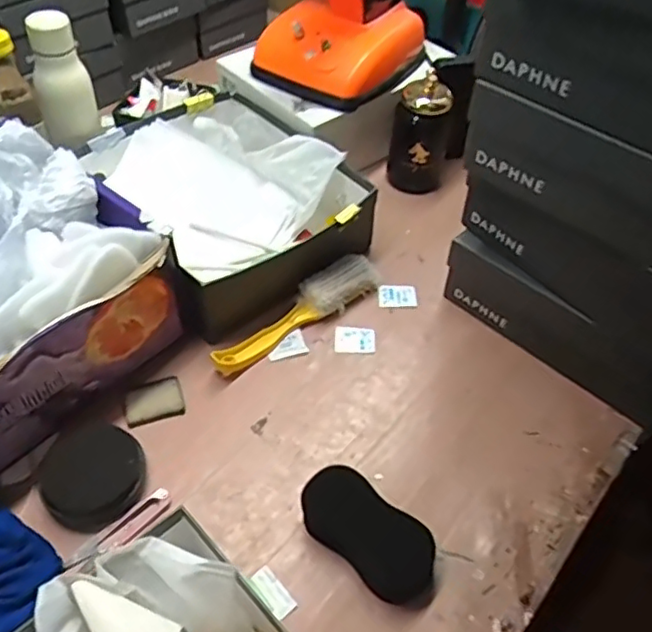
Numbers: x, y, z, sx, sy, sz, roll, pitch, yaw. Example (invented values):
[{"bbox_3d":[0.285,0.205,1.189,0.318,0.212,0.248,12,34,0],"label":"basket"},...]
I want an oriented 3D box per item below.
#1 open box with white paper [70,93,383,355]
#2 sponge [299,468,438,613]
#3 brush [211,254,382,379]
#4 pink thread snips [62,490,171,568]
[{"bbox_3d":[-0.129,-0.148,0.799,0.265,0.096,0.322,-30,57,-26],"label":"open box with white paper"},{"bbox_3d":[0.040,0.194,0.564,0.133,0.037,0.061,33,55,24],"label":"sponge"},{"bbox_3d":[-0.033,-0.003,0.729,0.227,0.041,0.050,-32,57,-27],"label":"brush"},{"bbox_3d":[-0.185,0.193,0.571,0.100,0.010,0.025,-32,57,-27],"label":"pink thread snips"}]

